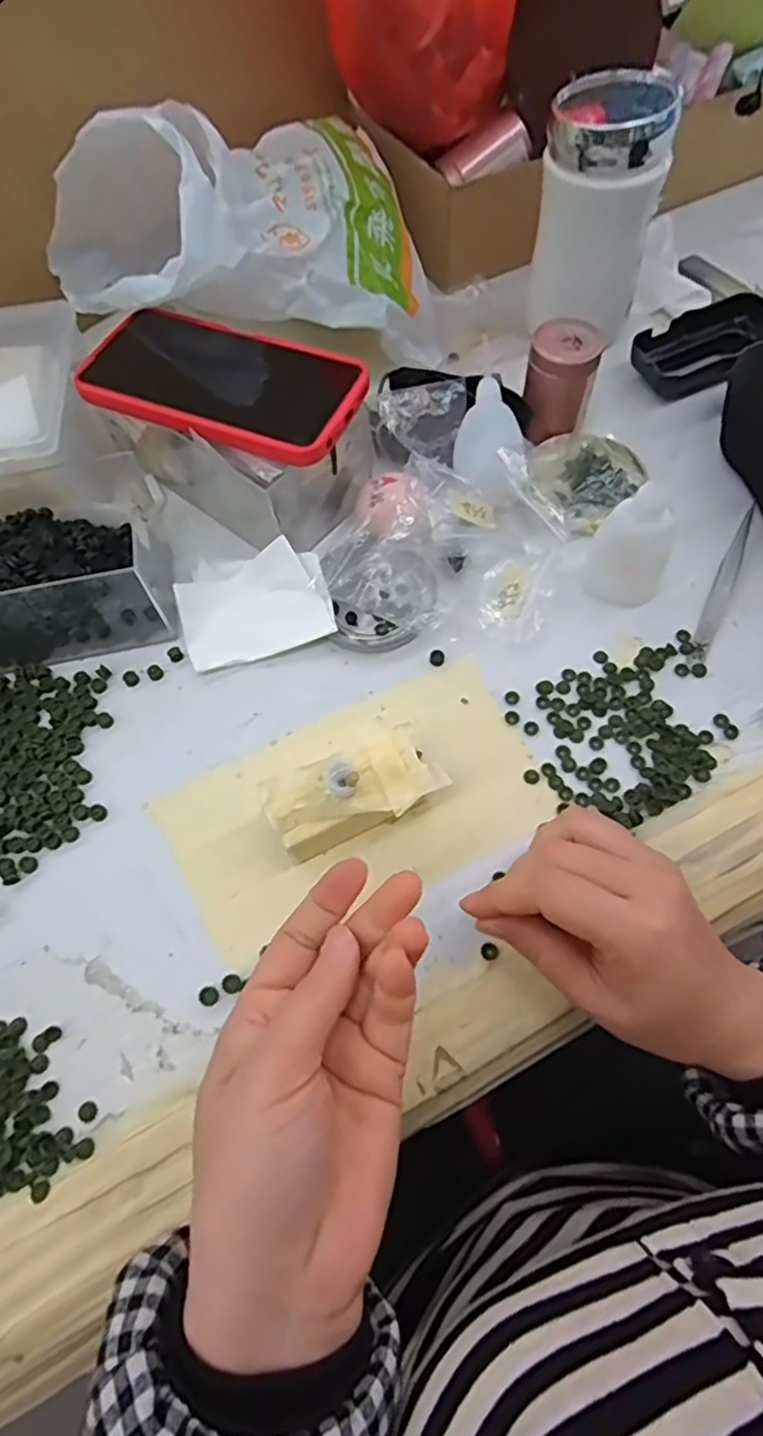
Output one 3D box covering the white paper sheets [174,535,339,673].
[{"bbox_3d":[-0.078,-0.073,0.404,0.089,0.025,0.071,-14,66,-4],"label":"white paper sheets"}]

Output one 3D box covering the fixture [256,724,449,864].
[{"bbox_3d":[-0.014,0.039,0.341,0.090,0.040,0.047,-23,67,-8],"label":"fixture"}]

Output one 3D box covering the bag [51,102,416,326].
[{"bbox_3d":[-0.102,-0.340,0.436,0.237,0.119,0.187,-19,64,-5],"label":"bag"}]

